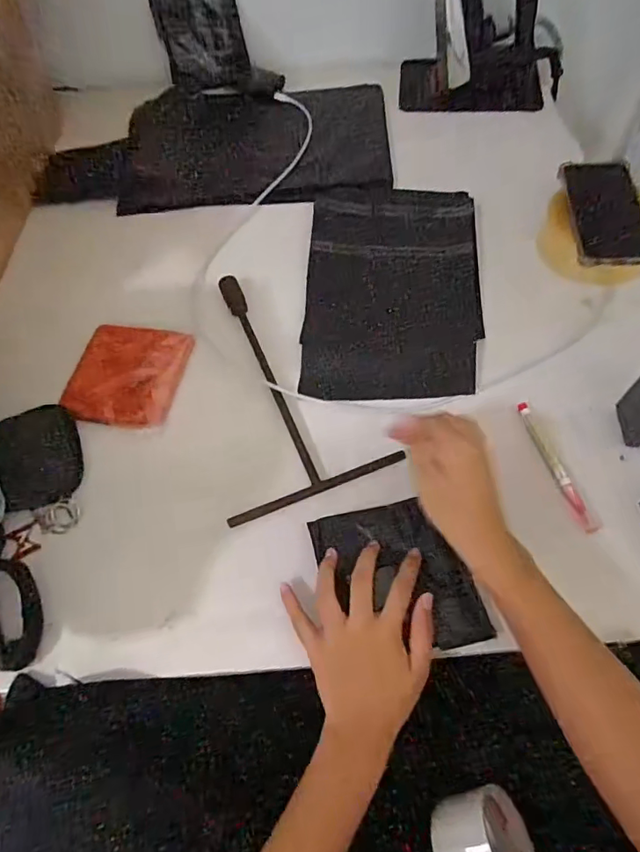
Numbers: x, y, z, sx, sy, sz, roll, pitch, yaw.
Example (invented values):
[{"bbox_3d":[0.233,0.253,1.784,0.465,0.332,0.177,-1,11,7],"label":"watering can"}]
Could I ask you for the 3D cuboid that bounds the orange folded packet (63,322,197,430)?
[{"bbox_3d":[-0.215,-0.058,0.562,0.119,0.012,0.121,7,61,6],"label":"orange folded packet"}]

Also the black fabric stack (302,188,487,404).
[{"bbox_3d":[0.088,-0.173,0.603,0.202,0.016,0.324,2,61,4],"label":"black fabric stack"}]

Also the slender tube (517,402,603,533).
[{"bbox_3d":[0.225,0.035,0.486,0.018,0.008,0.137,-16,61,-6],"label":"slender tube"}]

